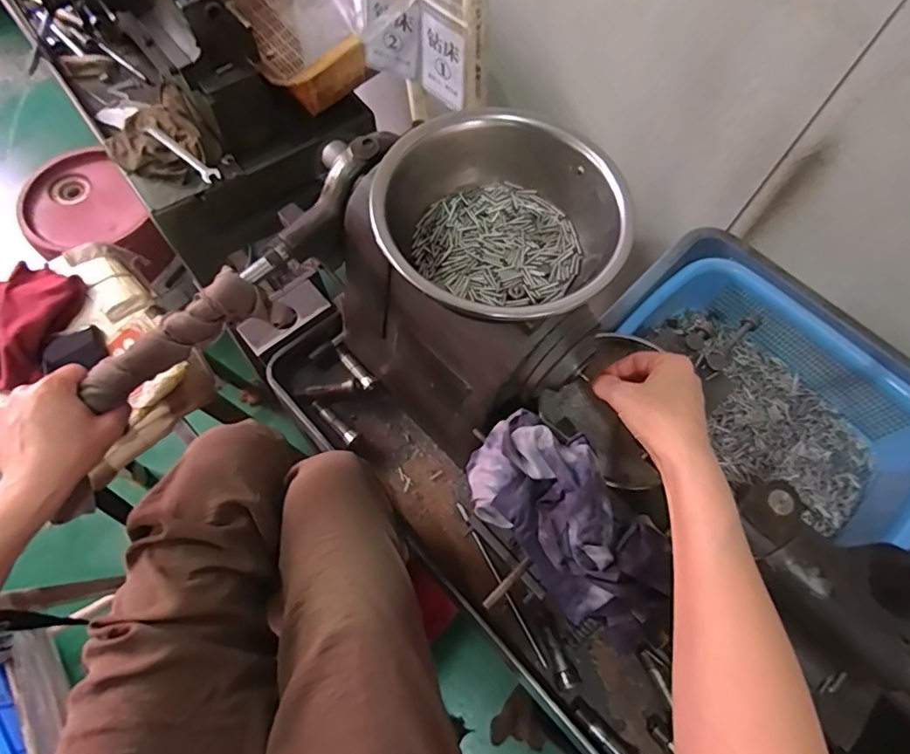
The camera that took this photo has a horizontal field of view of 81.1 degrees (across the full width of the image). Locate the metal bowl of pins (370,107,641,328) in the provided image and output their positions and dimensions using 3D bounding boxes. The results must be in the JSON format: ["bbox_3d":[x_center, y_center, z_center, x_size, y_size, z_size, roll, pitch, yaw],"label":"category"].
[{"bbox_3d":[0.030,-0.106,0.398,0.170,0.072,0.163,1,66,-2],"label":"metal bowl of pins"}]

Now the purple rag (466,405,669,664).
[{"bbox_3d":[0.088,0.108,0.395,0.087,0.050,0.183,-38,73,-17],"label":"purple rag"}]

